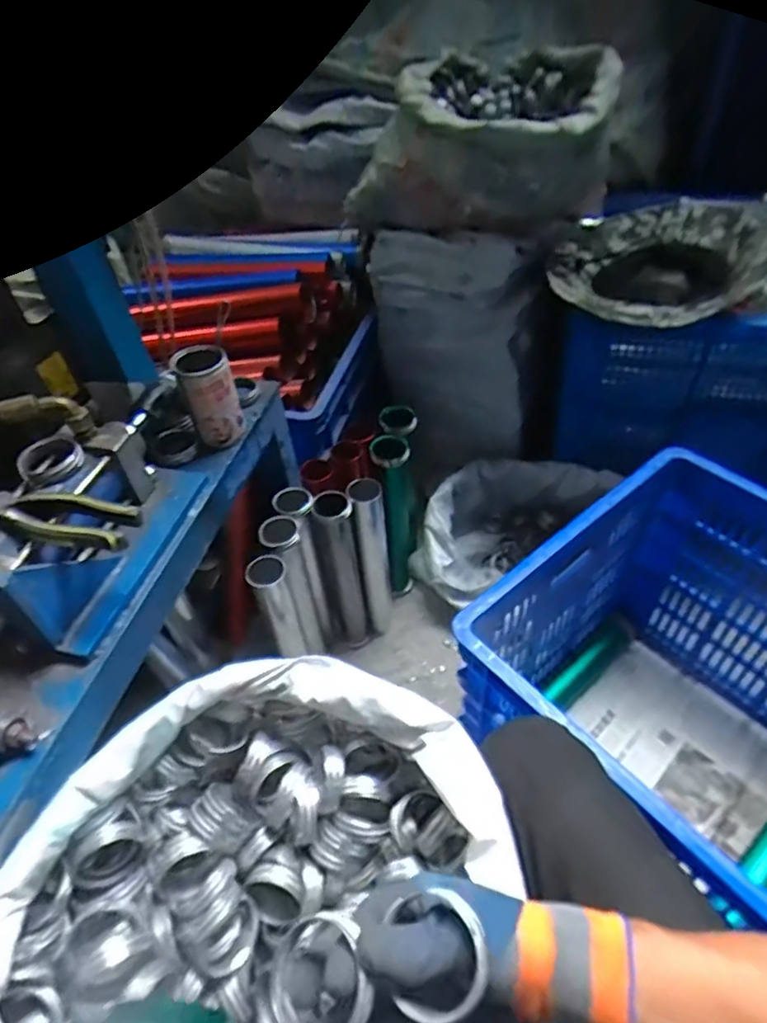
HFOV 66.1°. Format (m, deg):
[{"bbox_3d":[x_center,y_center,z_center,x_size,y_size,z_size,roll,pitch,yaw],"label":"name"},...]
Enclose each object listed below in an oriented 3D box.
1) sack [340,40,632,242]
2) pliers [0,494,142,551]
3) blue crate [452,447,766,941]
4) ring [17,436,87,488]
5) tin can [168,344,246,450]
[{"bbox_3d":[0.195,-0.656,1.068,0.411,0.228,0.331,26,54,25],"label":"sack"},{"bbox_3d":[-0.306,0.008,0.544,0.172,0.022,0.053,8,48,11],"label":"pliers"},{"bbox_3d":[0.466,0.318,0.715,0.448,0.425,0.672,-37,55,-27],"label":"blue crate"},{"bbox_3d":[-0.341,-0.053,0.605,0.060,0.021,0.050,-35,54,-26],"label":"ring"},{"bbox_3d":[-0.214,-0.140,0.737,0.065,0.114,0.056,-18,48,-12],"label":"tin can"}]

